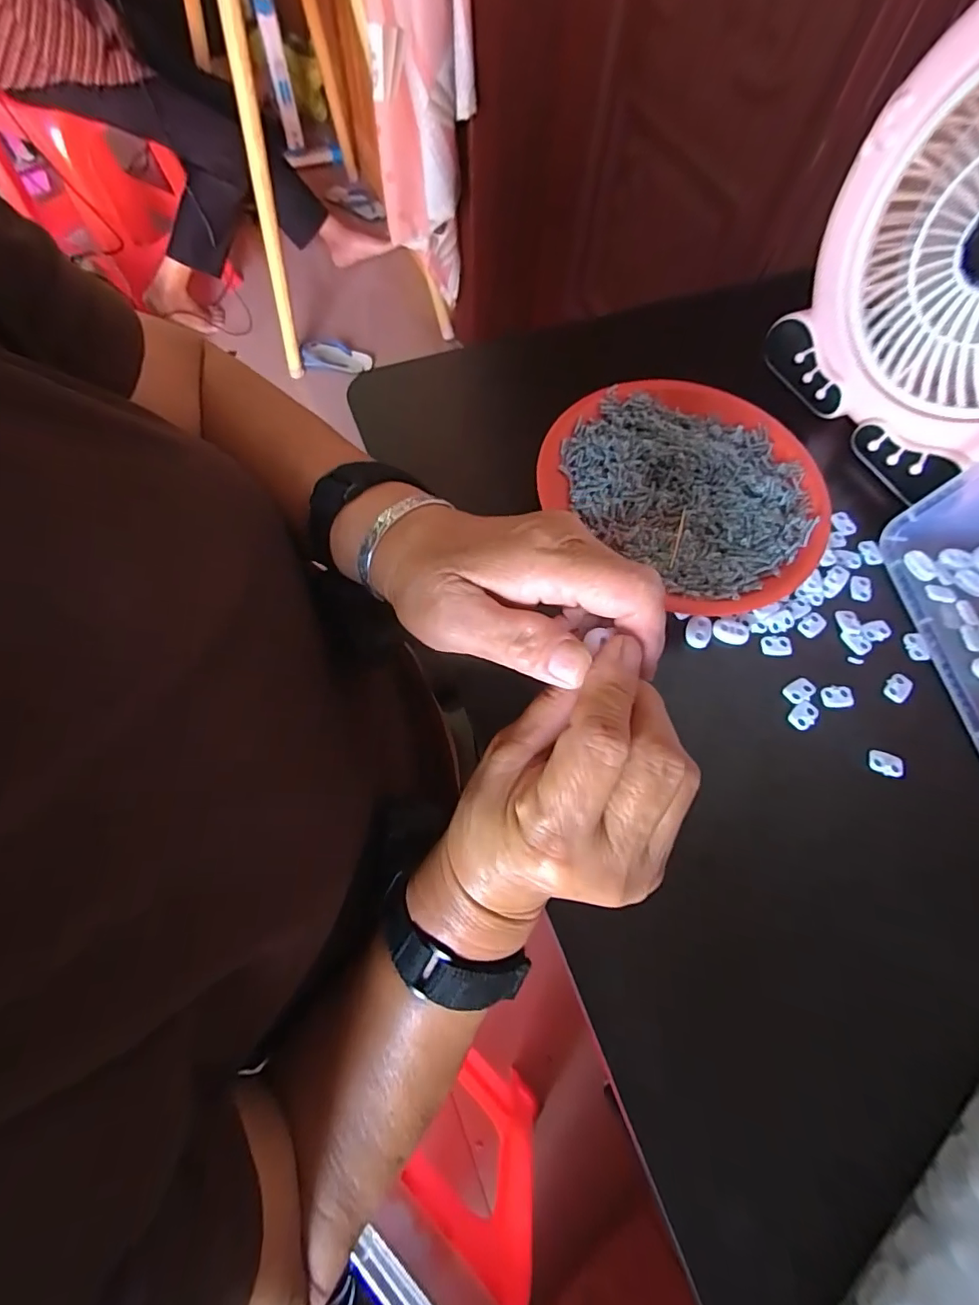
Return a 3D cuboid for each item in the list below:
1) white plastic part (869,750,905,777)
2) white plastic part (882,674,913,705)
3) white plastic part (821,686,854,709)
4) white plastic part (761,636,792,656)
[{"bbox_3d":[0.235,0.066,0.305,0.018,0.004,0.013,15,68,4],"label":"white plastic part"},{"bbox_3d":[0.259,0.022,0.324,0.015,0.004,0.019,39,72,13],"label":"white plastic part"},{"bbox_3d":[0.217,0.028,0.321,0.018,0.005,0.013,-2,68,-2],"label":"white plastic part"},{"bbox_3d":[0.187,-0.004,0.333,0.019,0.004,0.013,3,67,0],"label":"white plastic part"}]

